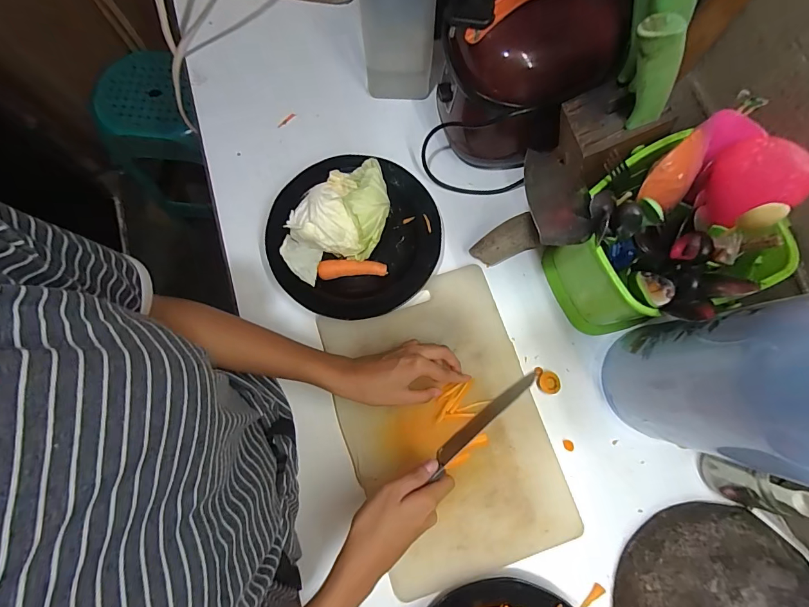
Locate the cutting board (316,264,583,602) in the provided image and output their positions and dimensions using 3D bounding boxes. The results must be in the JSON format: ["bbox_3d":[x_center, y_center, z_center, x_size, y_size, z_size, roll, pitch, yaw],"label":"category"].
[{"bbox_3d":[0.047,0.144,0.491,0.233,0.017,0.343,-18,78,-5],"label":"cutting board"}]

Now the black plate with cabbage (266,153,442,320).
[{"bbox_3d":[-0.065,-0.099,0.516,0.217,0.087,0.224,0,76,-1],"label":"black plate with cabbage"}]

